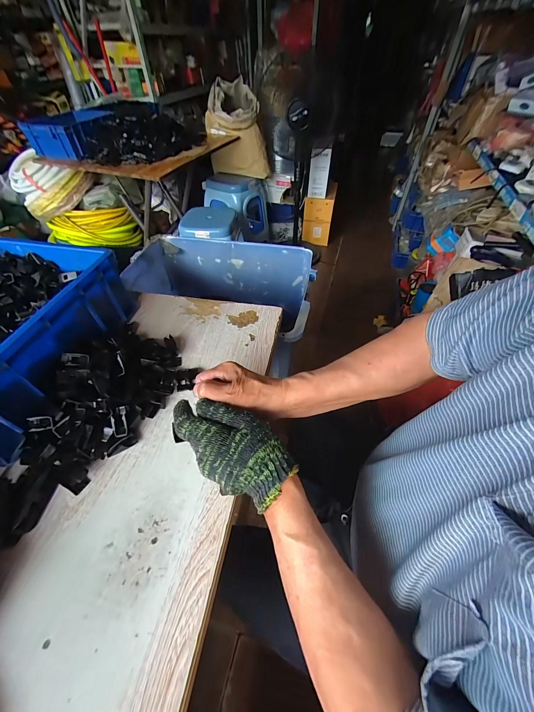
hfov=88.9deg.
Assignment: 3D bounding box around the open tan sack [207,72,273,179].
[{"bbox_3d":[-0.155,-1.214,1.505,0.332,0.396,0.197,-8,50,-5],"label":"open tan sack"}]

